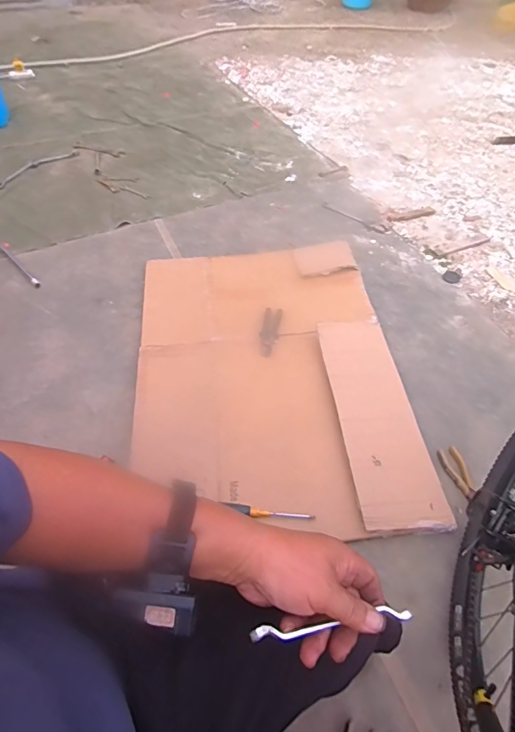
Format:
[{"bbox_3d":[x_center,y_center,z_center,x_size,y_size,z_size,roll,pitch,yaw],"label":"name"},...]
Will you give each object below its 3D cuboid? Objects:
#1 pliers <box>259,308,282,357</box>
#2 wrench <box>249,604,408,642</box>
[{"bbox_3d":[0.037,-0.108,1.220,0.052,0.025,0.205,9,55,6],"label":"pliers"},{"bbox_3d":[0.063,0.219,0.345,0.138,0.007,0.014,-4,55,-7],"label":"wrench"}]

